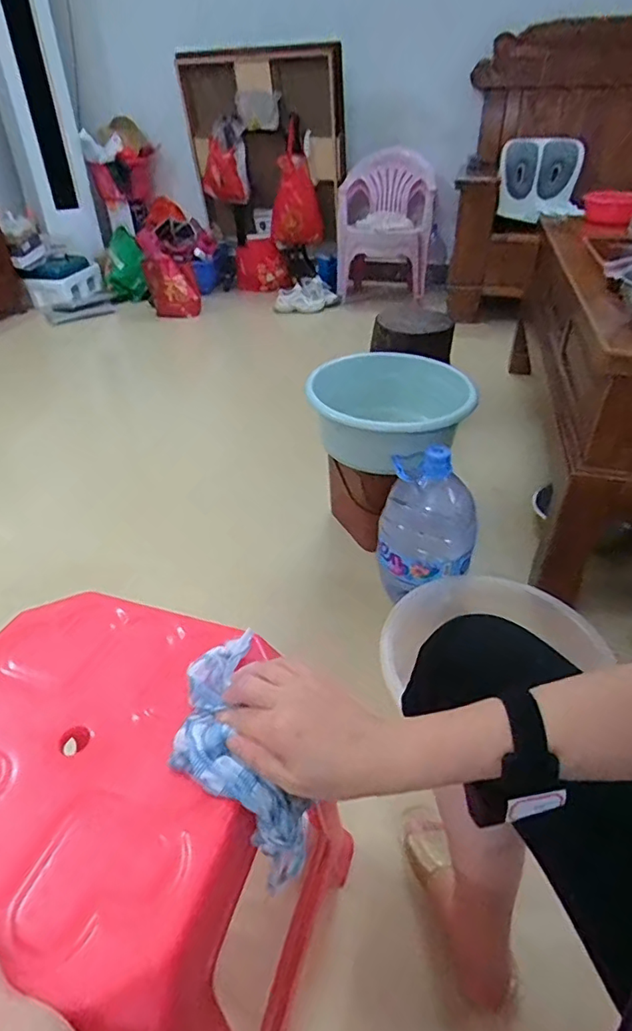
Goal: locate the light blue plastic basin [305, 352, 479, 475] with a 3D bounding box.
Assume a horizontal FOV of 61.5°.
[{"bbox_3d":[0.158,-0.225,1.146,0.311,0.146,0.318,2,38,4],"label":"light blue plastic basin"}]

